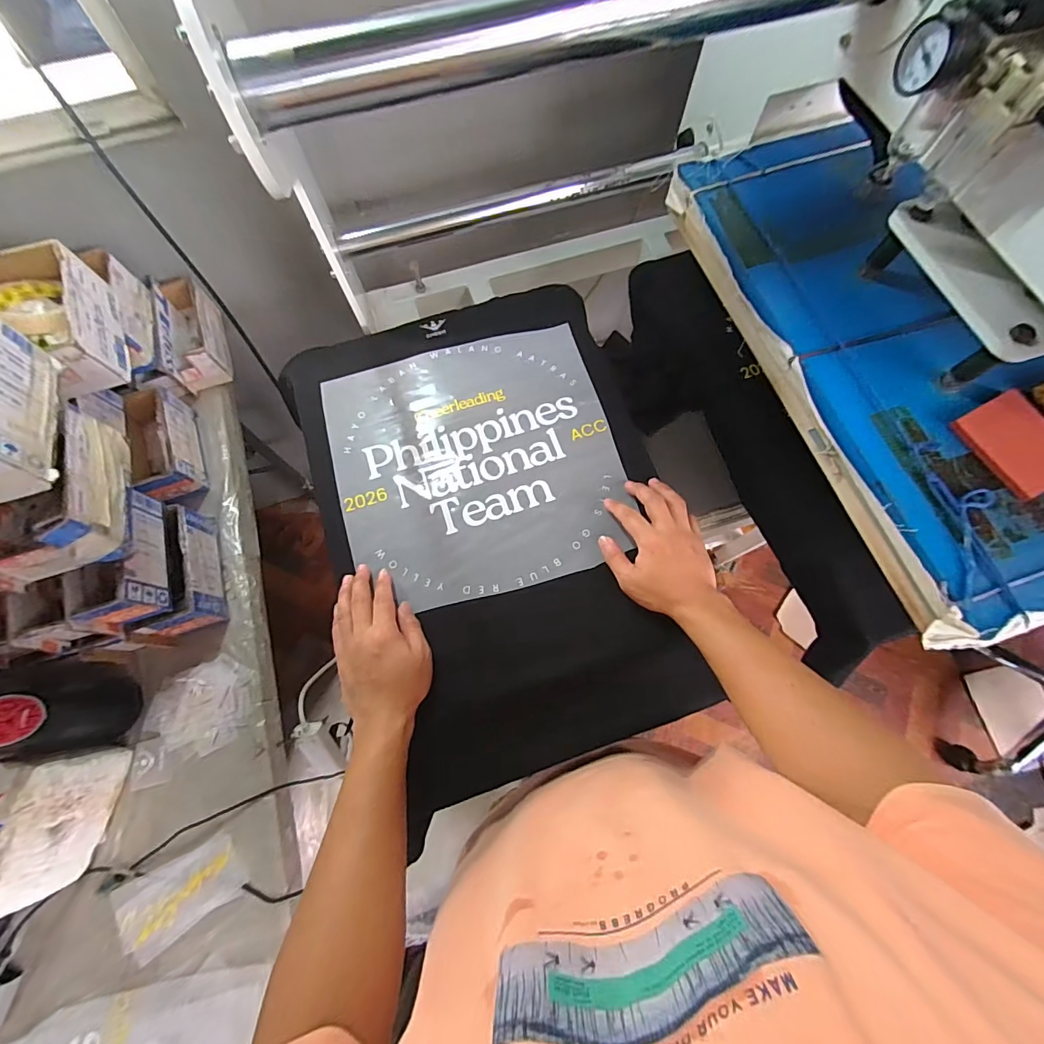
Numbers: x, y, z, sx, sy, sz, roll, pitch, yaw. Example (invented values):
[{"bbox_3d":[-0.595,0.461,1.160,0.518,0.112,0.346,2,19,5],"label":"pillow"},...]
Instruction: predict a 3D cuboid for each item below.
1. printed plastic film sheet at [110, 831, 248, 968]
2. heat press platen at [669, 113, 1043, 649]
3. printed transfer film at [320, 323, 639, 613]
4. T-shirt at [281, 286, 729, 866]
[{"bbox_3d":[-0.400,0.434,0.516,0.141,0.006,0.082,-32,74,-10],"label":"printed plastic film sheet"},{"bbox_3d":[0.456,-0.221,0.453,0.401,0.071,0.591,-18,72,-1],"label":"heat press platen"},{"bbox_3d":[-0.056,-0.080,0.551,0.336,0.009,0.338,-15,72,-5],"label":"printed transfer film"},{"bbox_3d":[-0.029,-0.025,0.534,0.397,0.027,0.585,-20,72,-6],"label":"T-shirt"}]

